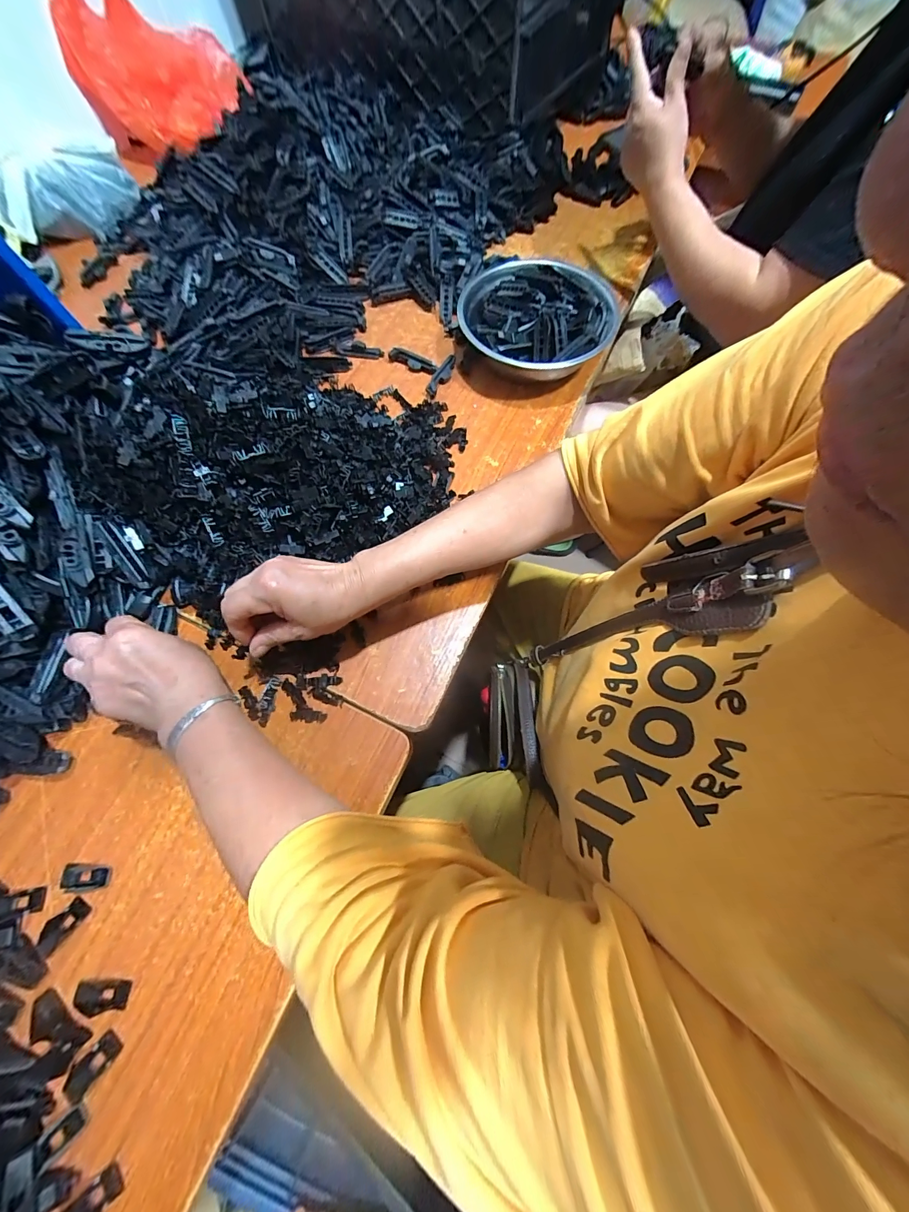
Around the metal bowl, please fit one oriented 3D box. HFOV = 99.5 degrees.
[{"bbox_3d":[0.110,-0.382,0.531,0.204,0.058,0.205,0,69,0],"label":"metal bowl"}]

